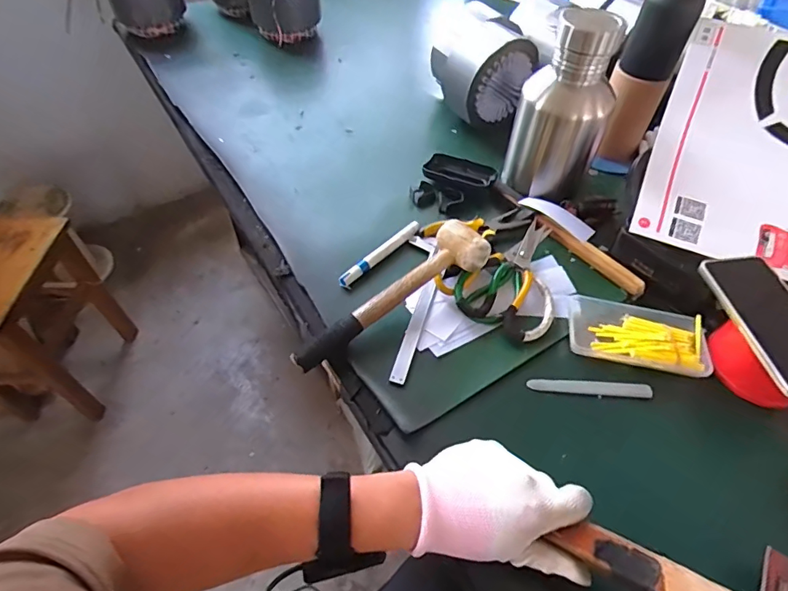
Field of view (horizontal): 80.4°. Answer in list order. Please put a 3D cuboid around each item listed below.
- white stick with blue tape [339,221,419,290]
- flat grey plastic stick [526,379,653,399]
[{"bbox_3d":[-0.016,-0.055,0.611,0.014,0.019,0.141,35,59,24],"label":"white stick with blue tape"},{"bbox_3d":[0.212,0.099,0.505,0.129,0.007,0.015,4,52,2],"label":"flat grey plastic stick"}]

